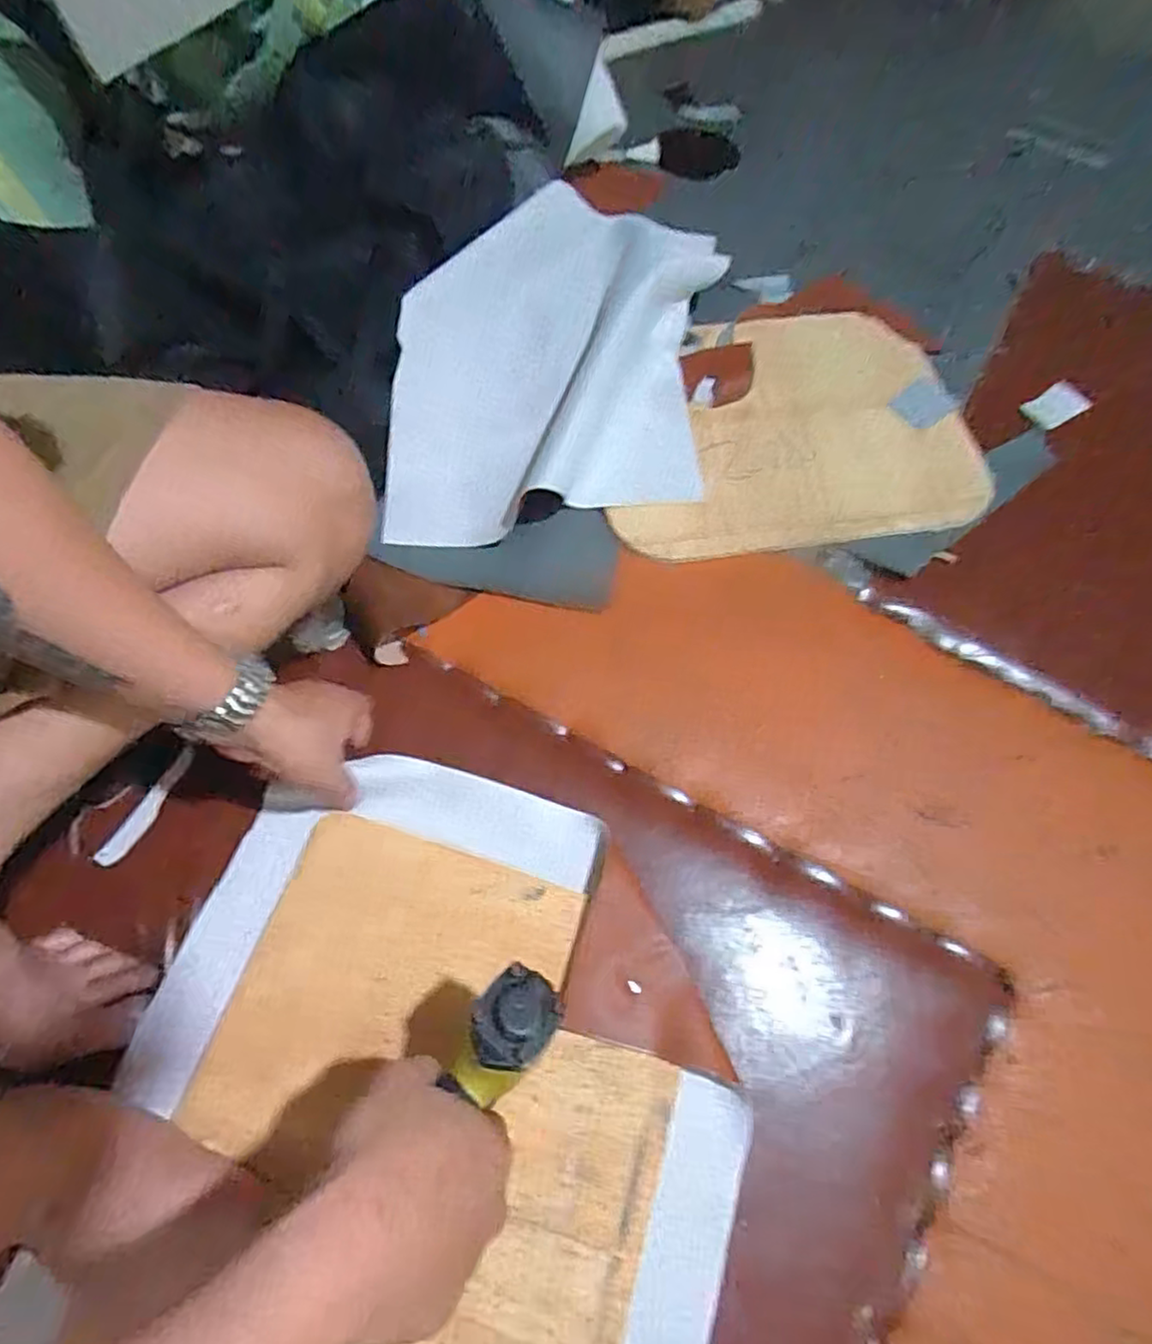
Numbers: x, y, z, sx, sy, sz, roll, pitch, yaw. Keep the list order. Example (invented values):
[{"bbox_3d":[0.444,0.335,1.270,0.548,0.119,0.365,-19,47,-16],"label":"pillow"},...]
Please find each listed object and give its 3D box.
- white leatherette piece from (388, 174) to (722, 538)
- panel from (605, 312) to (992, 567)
[{"bbox_3d":[-0.010,-0.362,0.742,0.316,0.069,0.548,8,64,1],"label":"white leatherette piece"},{"bbox_3d":[0.228,-0.279,0.750,0.410,0.010,0.323,-8,65,-7],"label":"panel"}]

